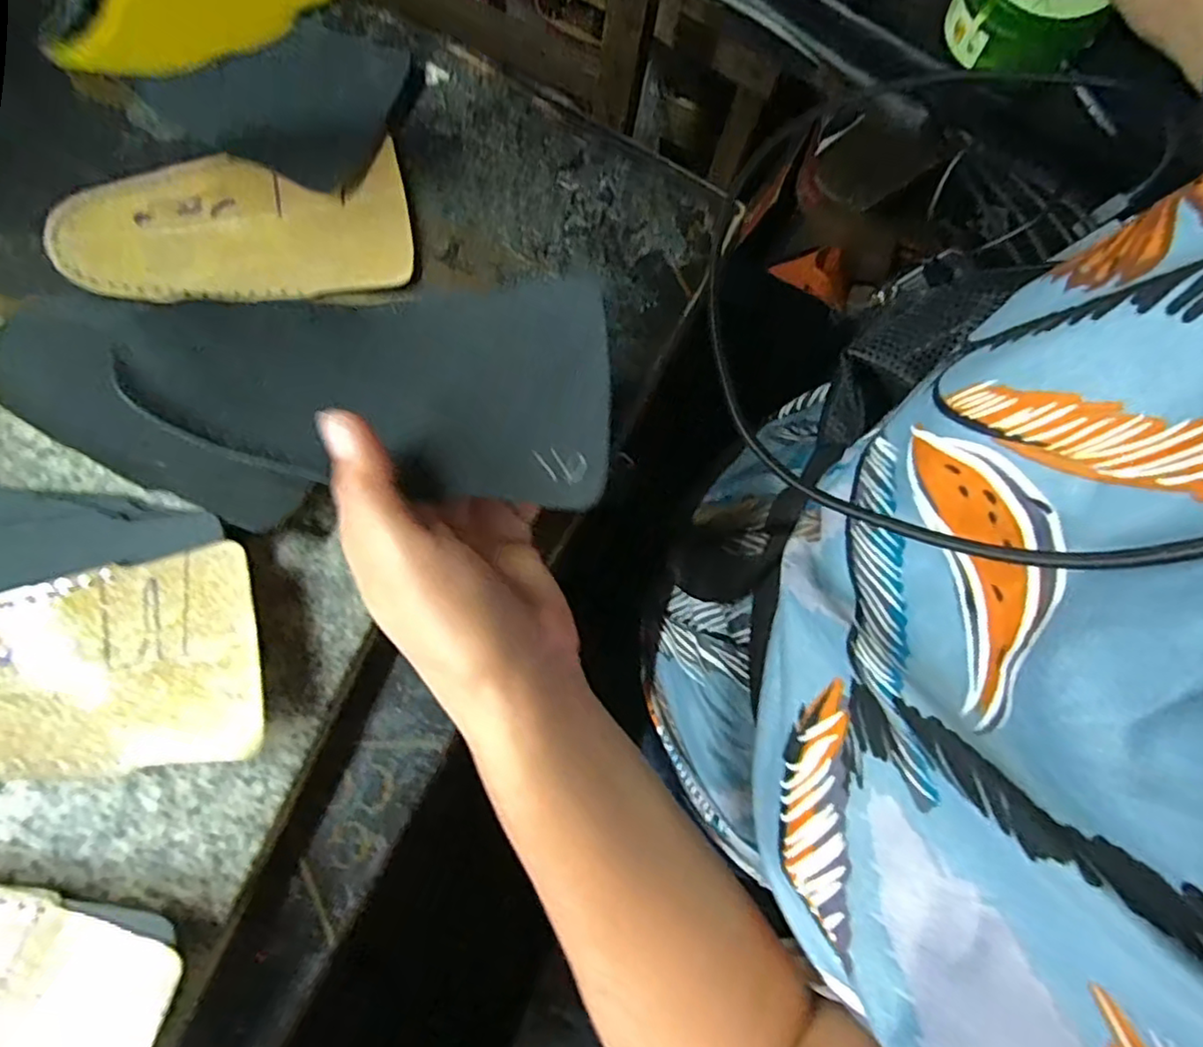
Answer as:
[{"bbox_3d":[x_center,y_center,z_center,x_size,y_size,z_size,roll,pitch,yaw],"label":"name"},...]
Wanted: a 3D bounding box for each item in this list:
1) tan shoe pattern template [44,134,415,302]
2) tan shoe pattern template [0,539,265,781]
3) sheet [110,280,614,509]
[{"bbox_3d":[-0.180,-0.148,0.306,0.163,0.008,0.077,-8,81,-6],"label":"tan shoe pattern template"},{"bbox_3d":[-0.203,0.058,0.239,0.138,0.022,0.078,-9,81,-6],"label":"tan shoe pattern template"},{"bbox_3d":[-0.079,-0.055,0.229,0.162,0.018,0.087,4,73,-7],"label":"sheet"}]

